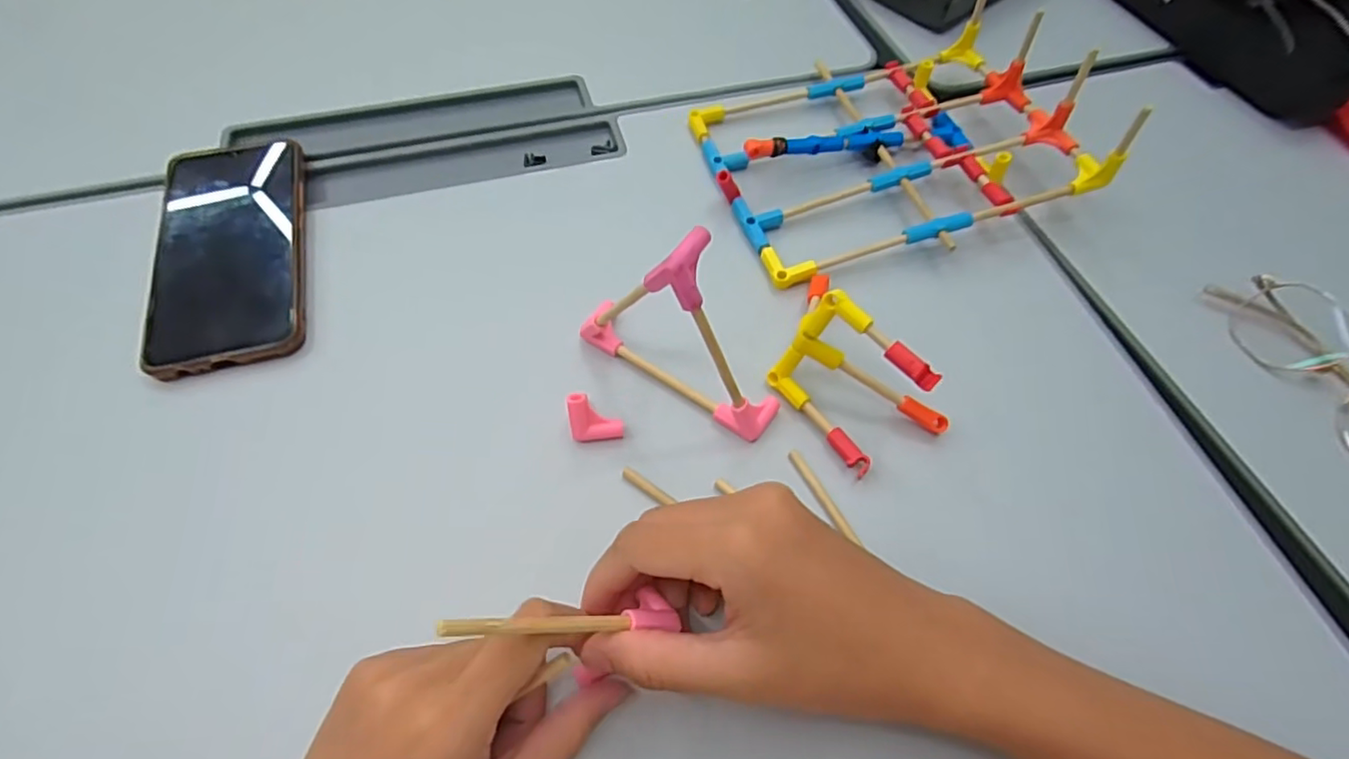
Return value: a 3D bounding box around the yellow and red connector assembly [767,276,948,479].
[{"bbox_3d":[0.089,0.001,0.297,0.088,0.055,0.065,33,64,17],"label":"yellow and red connector assembly"}]

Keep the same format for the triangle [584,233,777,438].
[{"bbox_3d":[0.003,-0.027,0.289,0.105,0.099,0.027,30,63,15],"label":"triangle"}]

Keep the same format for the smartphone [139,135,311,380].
[{"bbox_3d":[-0.252,-0.078,0.354,0.075,0.015,0.165,-14,61,-10],"label":"smartphone"}]

